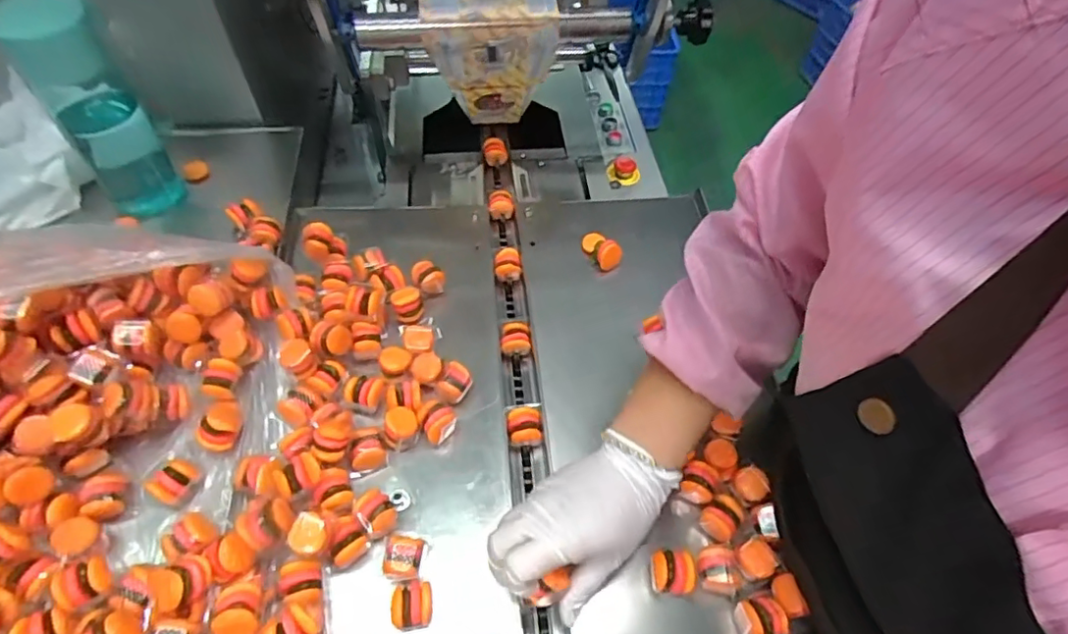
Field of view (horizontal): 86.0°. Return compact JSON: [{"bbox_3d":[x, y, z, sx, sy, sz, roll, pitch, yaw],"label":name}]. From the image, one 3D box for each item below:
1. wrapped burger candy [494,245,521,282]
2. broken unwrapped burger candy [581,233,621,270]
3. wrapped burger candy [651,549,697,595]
[{"bbox_3d":[-0.031,-0.061,0.661,0.028,0.024,0.033,-3,54,-5],"label":"wrapped burger candy"},{"bbox_3d":[0.078,-0.079,0.664,0.026,0.026,0.050,-24,59,-19],"label":"broken unwrapped burger candy"},{"bbox_3d":[0.110,0.204,0.458,0.035,0.027,0.035,1,54,-2],"label":"wrapped burger candy"}]

